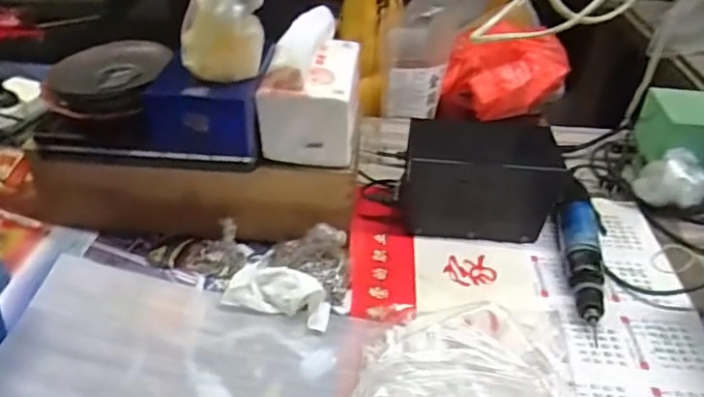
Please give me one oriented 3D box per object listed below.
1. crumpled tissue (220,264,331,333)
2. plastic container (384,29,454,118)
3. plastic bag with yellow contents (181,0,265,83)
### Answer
[{"bbox_3d":[-0.067,0.087,0.540,0.096,0.038,0.042,9,35,11],"label":"crumpled tissue"},{"bbox_3d":[0.096,-0.180,0.853,0.089,0.122,0.062,6,34,6],"label":"plastic container"},{"bbox_3d":[-0.113,-0.150,0.500,0.072,0.089,0.048,-5,36,-11],"label":"plastic bag with yellow contents"}]

